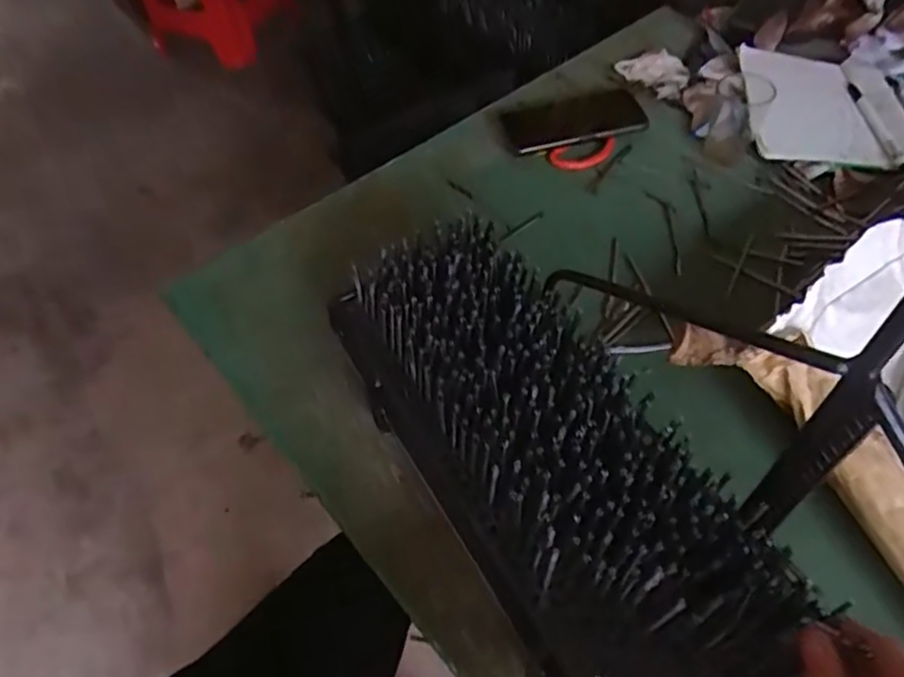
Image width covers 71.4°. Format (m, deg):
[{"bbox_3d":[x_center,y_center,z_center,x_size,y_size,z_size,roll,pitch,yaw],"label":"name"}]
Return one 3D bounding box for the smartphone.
[{"bbox_3d":[0.140,-0.253,0.728,0.158,0.013,0.077,-12,54,-5],"label":"smartphone"}]

